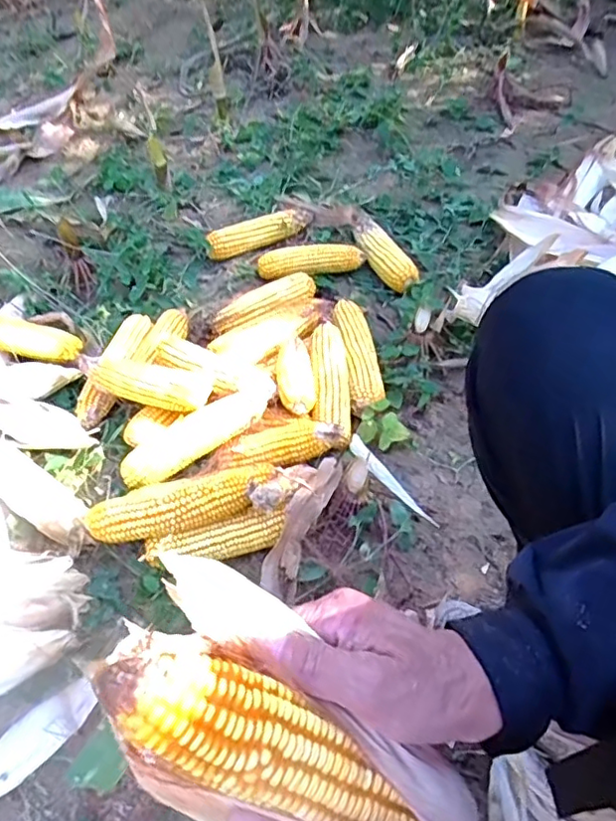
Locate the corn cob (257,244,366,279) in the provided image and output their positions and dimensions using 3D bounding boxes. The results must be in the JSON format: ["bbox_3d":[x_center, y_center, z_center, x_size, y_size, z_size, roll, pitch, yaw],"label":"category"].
[{"bbox_3d":[0.004,-0.260,1.014,0.179,0.042,0.040,-6,52,-1],"label":"corn cob"}]

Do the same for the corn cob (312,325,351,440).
[{"bbox_3d":[0.031,-0.046,0.814,0.049,0.042,0.166,-4,66,0],"label":"corn cob"}]

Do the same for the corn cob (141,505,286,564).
[{"bbox_3d":[-0.106,0.150,0.678,0.163,0.036,0.039,-16,54,-7],"label":"corn cob"}]

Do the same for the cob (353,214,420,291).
[{"bbox_3d":[0.128,-0.270,1.010,0.059,0.039,0.187,-19,54,-9],"label":"cob"}]

